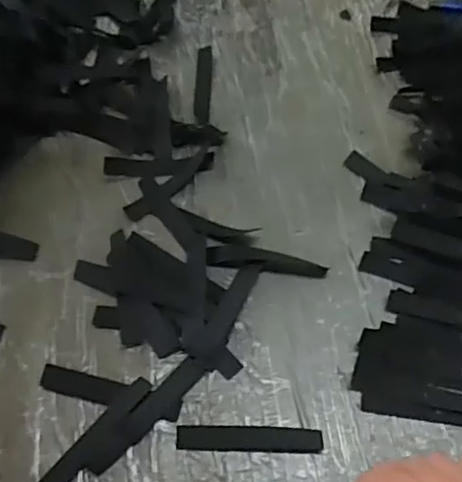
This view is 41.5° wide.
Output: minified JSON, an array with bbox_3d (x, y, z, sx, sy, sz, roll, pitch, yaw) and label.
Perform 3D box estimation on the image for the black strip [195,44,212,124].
[{"bbox_3d":[-0.025,-0.143,0.550,0.014,0.004,0.094,0,59,1],"label":"black strip"}]

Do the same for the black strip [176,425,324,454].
[{"bbox_3d":[0.012,0.126,0.389,0.091,0.004,0.016,1,59,1],"label":"black strip"}]

